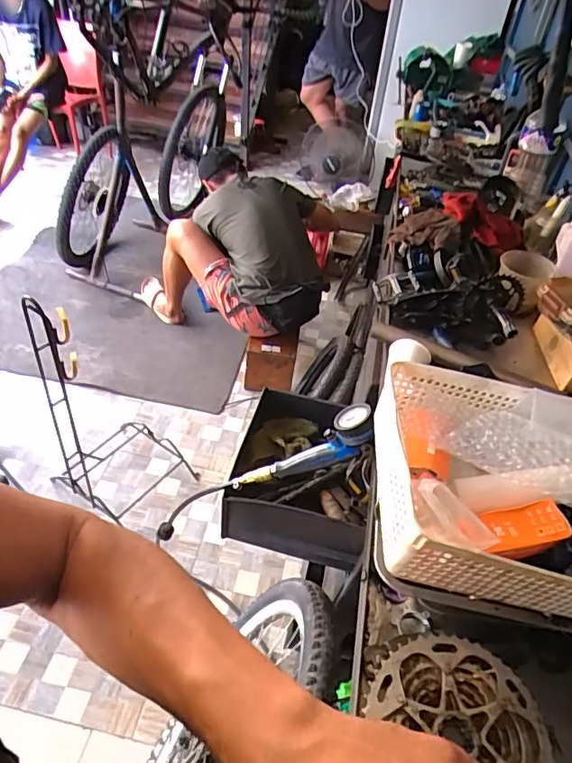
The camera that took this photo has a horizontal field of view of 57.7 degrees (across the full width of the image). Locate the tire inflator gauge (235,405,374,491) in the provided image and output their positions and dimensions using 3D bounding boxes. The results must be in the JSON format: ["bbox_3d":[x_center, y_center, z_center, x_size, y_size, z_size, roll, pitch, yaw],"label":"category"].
[{"bbox_3d":[0.031,0.118,0.844,0.277,0.061,0.062,-30,39,25],"label":"tire inflator gauge"}]

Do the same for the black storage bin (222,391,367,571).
[{"bbox_3d":[0.031,0.172,1.021,0.249,0.111,0.317,12,43,4],"label":"black storage bin"}]

